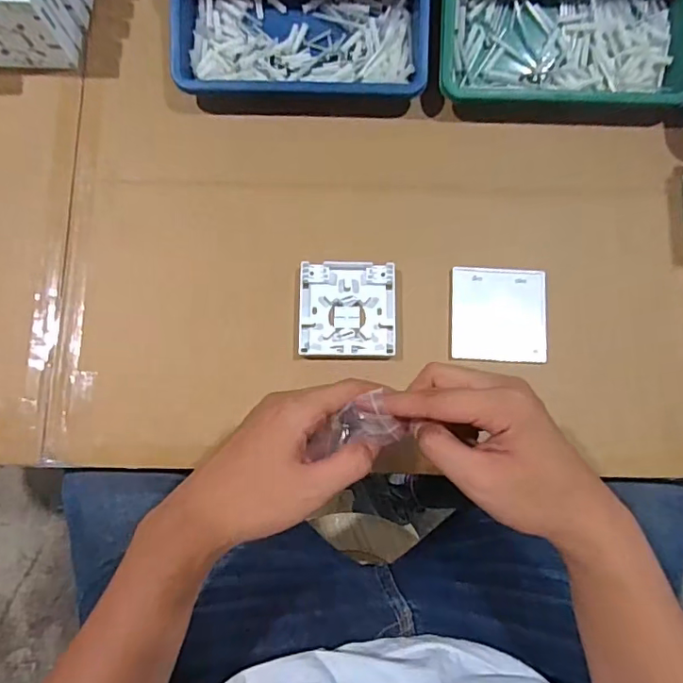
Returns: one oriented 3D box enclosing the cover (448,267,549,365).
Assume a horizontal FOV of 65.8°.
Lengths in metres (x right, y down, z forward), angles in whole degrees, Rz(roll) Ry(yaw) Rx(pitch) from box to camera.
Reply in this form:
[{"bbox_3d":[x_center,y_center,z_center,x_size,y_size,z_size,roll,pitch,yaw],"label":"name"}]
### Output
[{"bbox_3d":[0.145,-0.026,0.487,0.085,0.007,0.087,2,80,0],"label":"cover"}]

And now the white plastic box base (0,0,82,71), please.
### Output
[{"bbox_3d":[-0.307,-0.290,0.487,0.091,0.087,0.022,0,80,0],"label":"white plastic box base"}]

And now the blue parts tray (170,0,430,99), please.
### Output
[{"bbox_3d":[-0.039,-0.293,0.510,0.238,0.047,0.123,1,80,0],"label":"blue parts tray"}]

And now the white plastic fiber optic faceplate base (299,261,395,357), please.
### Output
[{"bbox_3d":[0.005,-0.029,0.487,0.086,0.014,0.086,0,80,0],"label":"white plastic fiber optic faceplate base"}]

